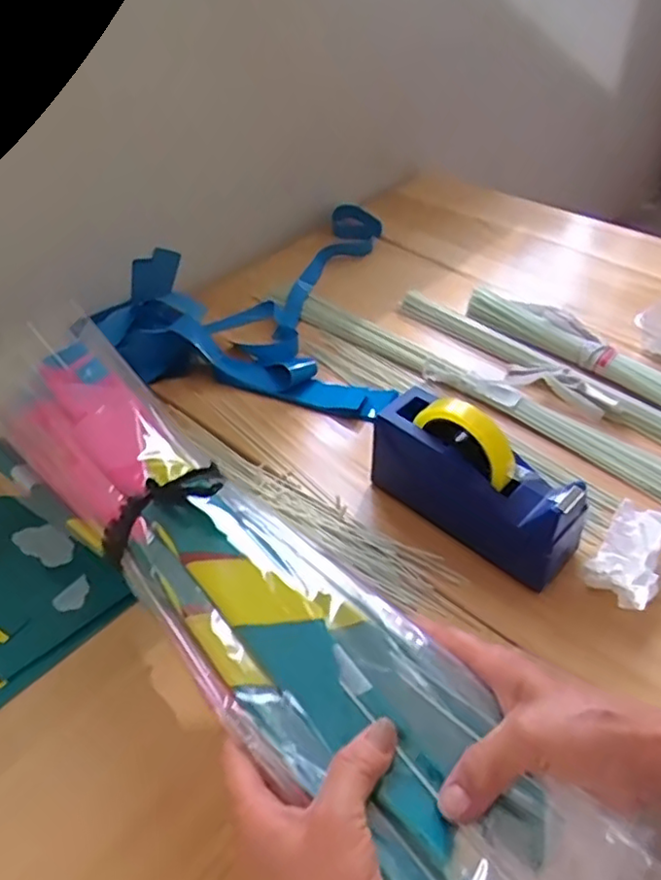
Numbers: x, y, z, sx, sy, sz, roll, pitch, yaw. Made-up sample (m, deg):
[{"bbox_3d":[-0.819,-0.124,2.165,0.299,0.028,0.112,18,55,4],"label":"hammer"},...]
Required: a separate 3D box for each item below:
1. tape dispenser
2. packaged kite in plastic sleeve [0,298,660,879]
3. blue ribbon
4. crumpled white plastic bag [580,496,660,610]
[{"bbox_3d":[0.132,0.033,0.589,0.063,0.132,0.203,-34,51,-29],"label":"tape dispenser"},{"bbox_3d":[-0.091,0.089,0.463,0.140,0.060,0.652,-35,52,-28],"label":"packaged kite in plastic sleeve"},{"bbox_3d":[-0.076,-0.246,0.927,0.398,0.066,0.511,8,44,11],"label":"blue ribbon"},{"bbox_3d":[0.271,0.102,0.570,0.060,0.050,0.110,27,51,28],"label":"crumpled white plastic bag"}]

